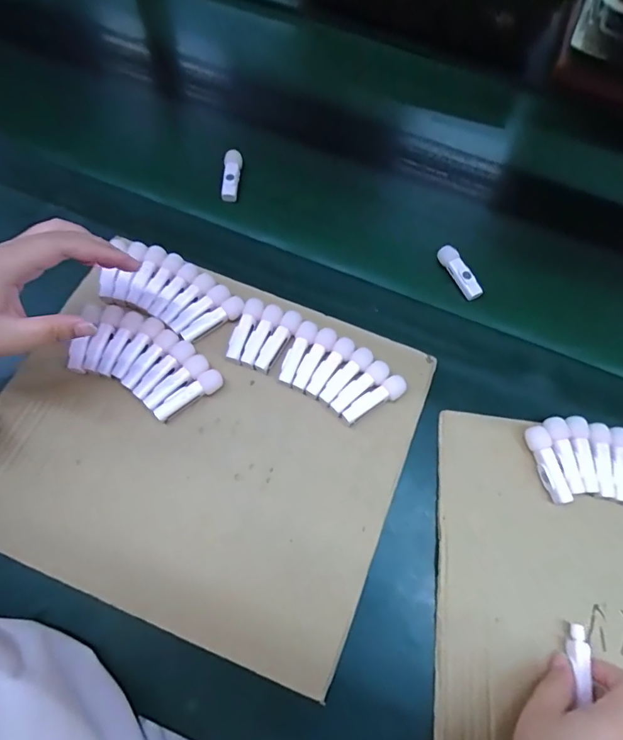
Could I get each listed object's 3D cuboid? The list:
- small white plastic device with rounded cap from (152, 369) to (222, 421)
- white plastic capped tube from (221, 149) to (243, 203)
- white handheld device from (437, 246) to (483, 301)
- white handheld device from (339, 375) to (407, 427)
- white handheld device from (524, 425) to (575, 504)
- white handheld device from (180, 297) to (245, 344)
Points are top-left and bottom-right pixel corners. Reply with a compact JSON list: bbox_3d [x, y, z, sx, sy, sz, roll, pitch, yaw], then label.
[{"bbox_3d":[-0.108,0.024,0.394,0.064,0.019,0.016,-35,73,-15],"label":"small white plastic device with rounded cap"},{"bbox_3d":[-0.090,-0.223,0.503,0.016,0.023,0.067,4,67,-1],"label":"white plastic capped tube"},{"bbox_3d":[0.155,-0.102,0.465,0.021,0.013,0.064,-22,70,-11],"label":"white handheld device"},{"bbox_3d":[0.056,0.027,0.402,0.066,0.013,0.018,-27,71,-13],"label":"white handheld device"},{"bbox_3d":[0.204,0.082,0.384,0.017,0.016,0.065,-14,69,-8],"label":"white handheld device"},{"bbox_3d":[-0.092,-0.046,0.416,0.063,0.011,0.018,-31,72,-14],"label":"white handheld device"}]

